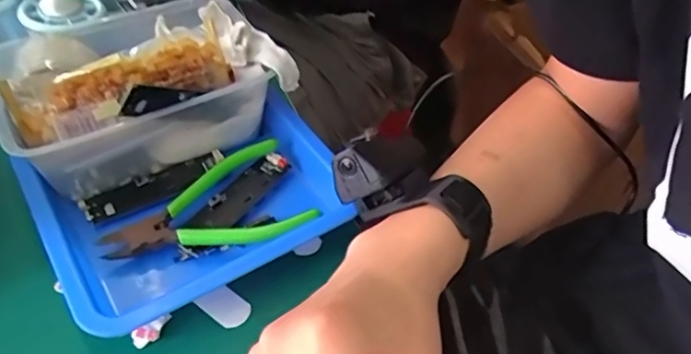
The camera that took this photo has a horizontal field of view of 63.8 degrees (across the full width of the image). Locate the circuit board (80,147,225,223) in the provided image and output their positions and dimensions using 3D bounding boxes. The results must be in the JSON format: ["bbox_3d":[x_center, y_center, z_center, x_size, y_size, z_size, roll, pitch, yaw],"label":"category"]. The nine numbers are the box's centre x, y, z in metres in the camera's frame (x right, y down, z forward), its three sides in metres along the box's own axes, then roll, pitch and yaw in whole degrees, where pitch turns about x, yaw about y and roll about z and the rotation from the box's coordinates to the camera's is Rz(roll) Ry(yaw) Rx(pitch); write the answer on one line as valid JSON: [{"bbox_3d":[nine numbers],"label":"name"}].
[{"bbox_3d":[-0.122,0.006,0.360,0.090,0.010,0.021,-23,53,-21],"label":"circuit board"}]

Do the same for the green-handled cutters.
[{"bbox_3d":[-0.084,0.022,0.335,0.118,0.011,0.072,-20,52,-19],"label":"green-handled cutters"}]

